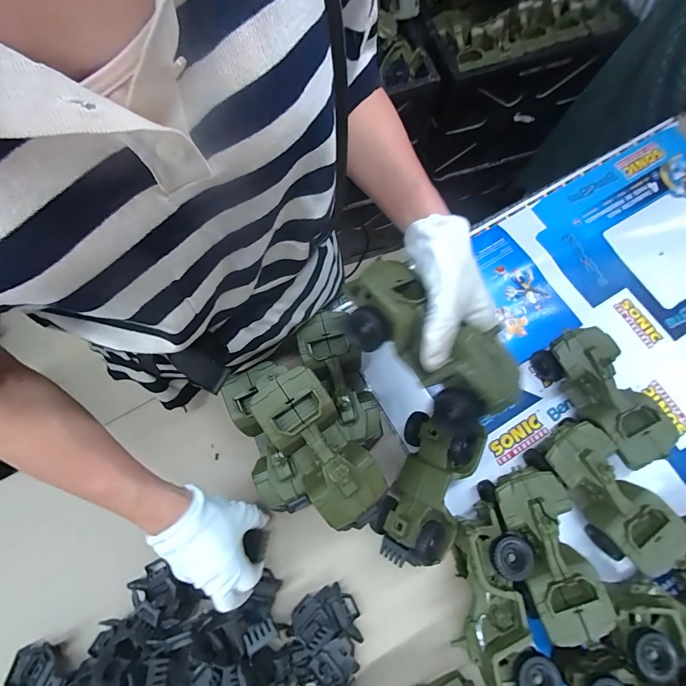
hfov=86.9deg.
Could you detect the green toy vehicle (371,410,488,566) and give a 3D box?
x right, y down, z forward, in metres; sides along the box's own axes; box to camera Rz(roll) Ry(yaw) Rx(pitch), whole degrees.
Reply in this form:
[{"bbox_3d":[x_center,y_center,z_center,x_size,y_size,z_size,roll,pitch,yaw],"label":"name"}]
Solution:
[{"bbox_3d":[0.103,0.174,0.446,0.094,0.088,0.194,24,76,7],"label":"green toy vehicle"}]

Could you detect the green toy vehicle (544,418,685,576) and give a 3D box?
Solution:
[{"bbox_3d":[0.319,0.183,0.451,0.085,0.078,0.175,-32,76,-8],"label":"green toy vehicle"}]

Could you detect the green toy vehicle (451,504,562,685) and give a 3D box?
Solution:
[{"bbox_3d":[0.172,0.287,0.418,0.082,0.073,0.179,-5,75,-1],"label":"green toy vehicle"}]

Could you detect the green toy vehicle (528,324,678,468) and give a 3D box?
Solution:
[{"bbox_3d":[0.338,0.071,0.477,0.077,0.080,0.178,-29,76,-7],"label":"green toy vehicle"}]

